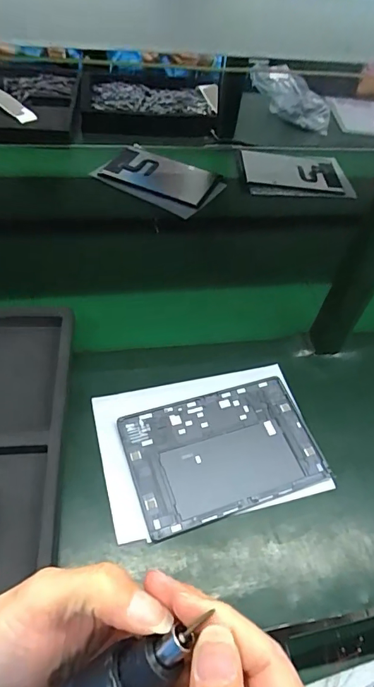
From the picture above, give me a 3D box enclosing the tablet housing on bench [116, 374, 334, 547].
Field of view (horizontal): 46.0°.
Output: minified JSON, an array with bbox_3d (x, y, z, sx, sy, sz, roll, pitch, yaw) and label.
[{"bbox_3d":[0.050,0.144,0.596,0.254,0.010,0.165,-11,55,-18],"label":"tablet housing on bench"}]

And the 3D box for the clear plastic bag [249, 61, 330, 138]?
[{"bbox_3d":[0.284,-0.679,1.220,0.269,0.104,0.058,22,47,-27],"label":"clear plastic bag"}]

